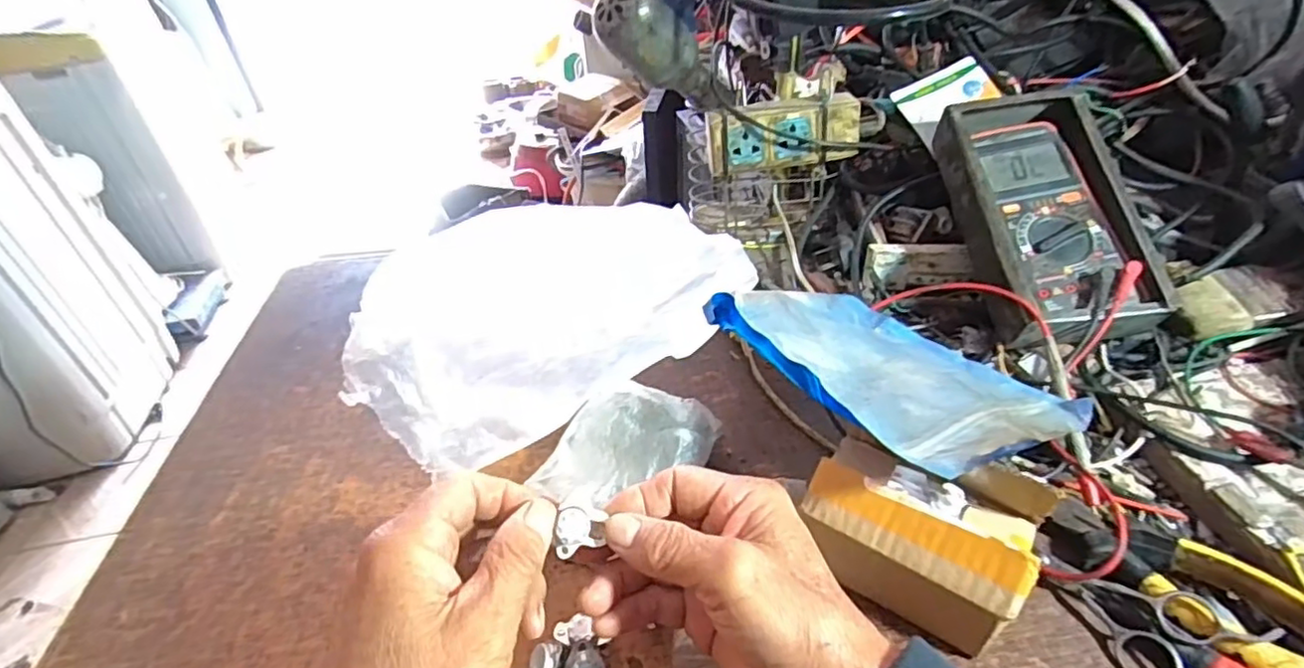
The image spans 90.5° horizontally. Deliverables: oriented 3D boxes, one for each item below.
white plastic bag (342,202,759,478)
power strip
[{"bbox_3d":[-0.084,-0.021,0.500,0.267,0.092,0.208,-18,39,-17],"label":"white plastic bag"},{"bbox_3d":[0.118,-0.184,0.588,0.140,0.055,0.047,-8,37,-4],"label":"power strip"}]

